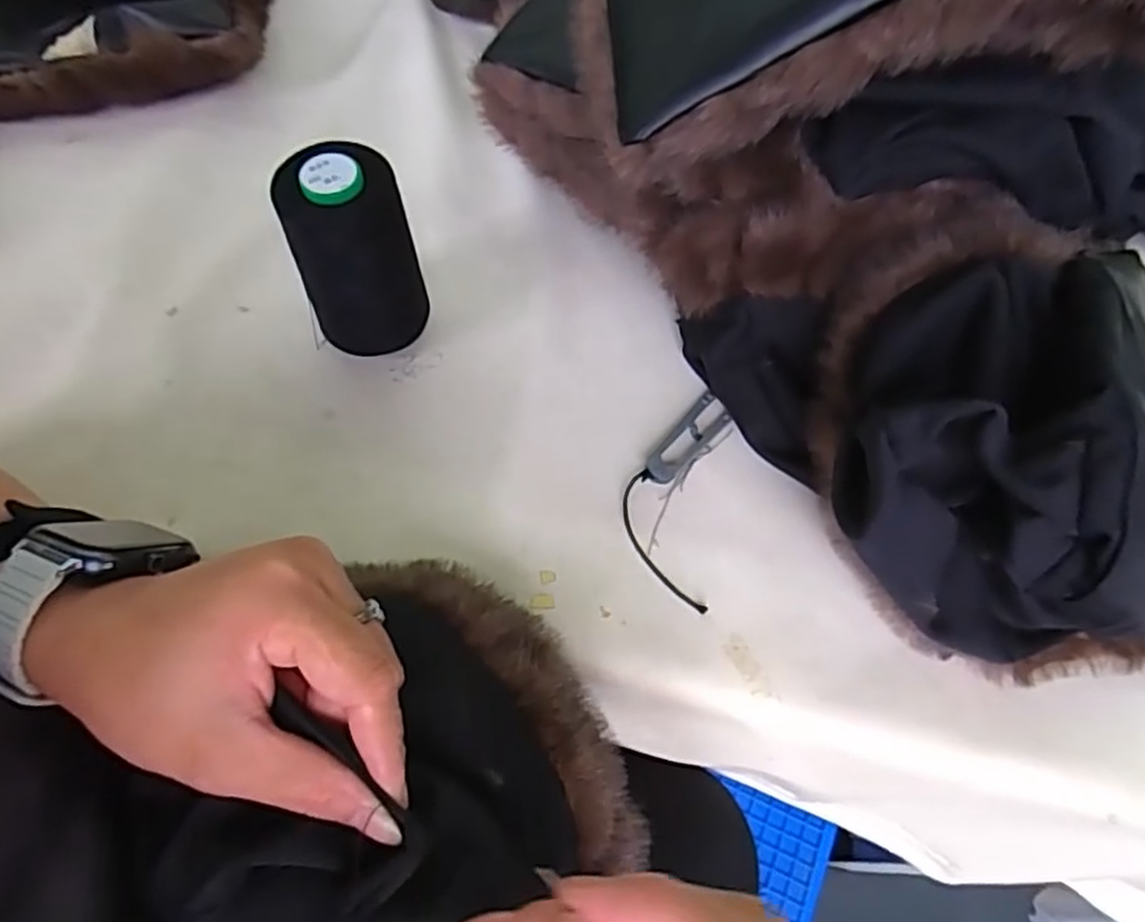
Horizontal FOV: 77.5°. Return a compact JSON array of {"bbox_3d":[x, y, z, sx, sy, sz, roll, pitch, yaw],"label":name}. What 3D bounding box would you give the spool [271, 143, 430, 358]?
[{"bbox_3d":[-0.113,-0.105,0.377,0.058,0.102,0.054,1,62,-2],"label":"spool"}]

